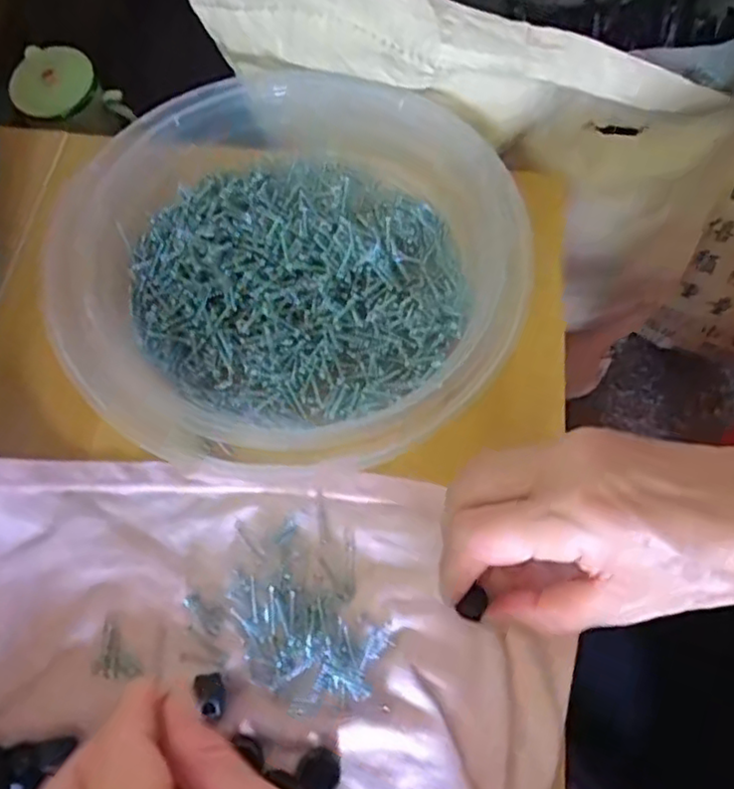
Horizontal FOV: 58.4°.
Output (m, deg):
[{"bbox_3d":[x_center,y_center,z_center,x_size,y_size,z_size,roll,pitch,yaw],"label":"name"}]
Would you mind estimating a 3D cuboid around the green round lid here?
[{"bbox_3d":[-0.293,-0.293,0.613,0.069,0.016,0.070,0,90,-9],"label":"green round lid"}]

